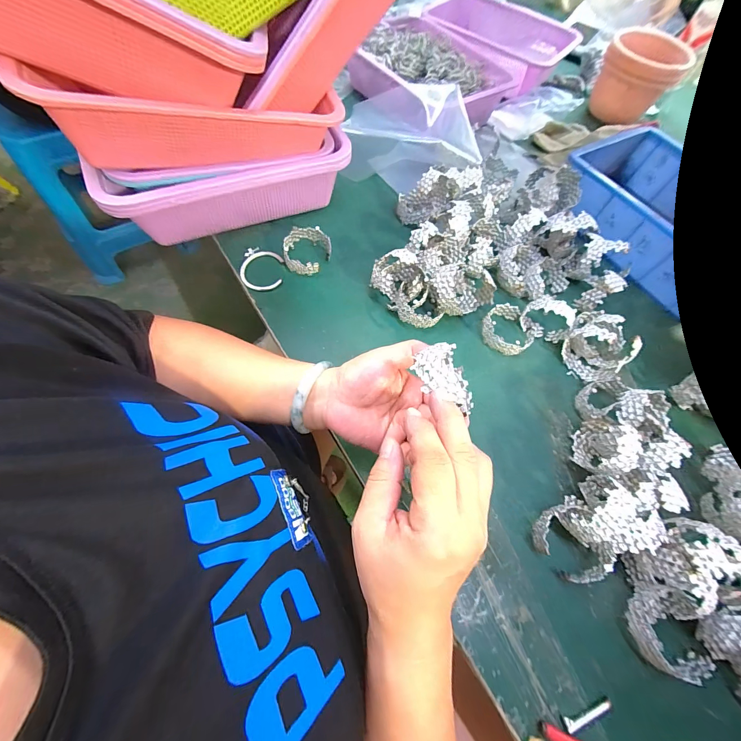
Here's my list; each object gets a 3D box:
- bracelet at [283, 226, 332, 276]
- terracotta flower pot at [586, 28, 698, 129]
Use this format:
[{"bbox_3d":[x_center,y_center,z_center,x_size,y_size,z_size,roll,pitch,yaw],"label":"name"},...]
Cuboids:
[{"bbox_3d":[-0.084,-0.160,0.418,0.058,0.033,0.061,2,65,-5],"label":"bracelet"},{"bbox_3d":[0.532,-0.595,0.630,0.143,0.105,0.142,30,66,8],"label":"terracotta flower pot"}]

